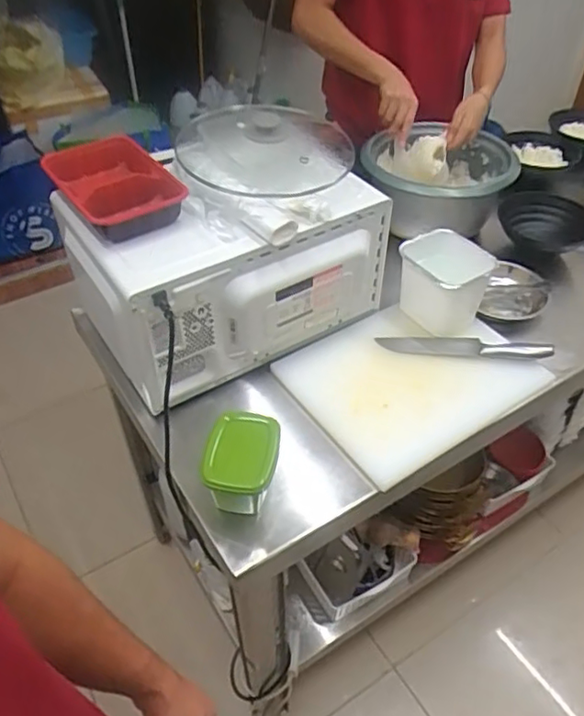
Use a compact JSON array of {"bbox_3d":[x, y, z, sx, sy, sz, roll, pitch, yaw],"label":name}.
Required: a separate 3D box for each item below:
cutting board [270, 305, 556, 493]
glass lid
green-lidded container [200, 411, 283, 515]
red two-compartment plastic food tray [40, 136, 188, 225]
[{"bbox_3d":[0.187,0.025,0.972,0.342,0.030,0.269,-25,50,-24],"label":"cutting board"},{"bbox_3d":[-0.041,-0.336,0.962,0.258,0.062,0.305,12,45,11],"label":"glass lid"},{"bbox_3d":[-0.066,0.141,0.805,0.087,0.094,0.106,8,45,7],"label":"green-lidded container"},{"bbox_3d":[-0.265,-0.260,0.905,0.153,0.042,0.236,-24,49,-23],"label":"red two-compartment plastic food tray"}]

